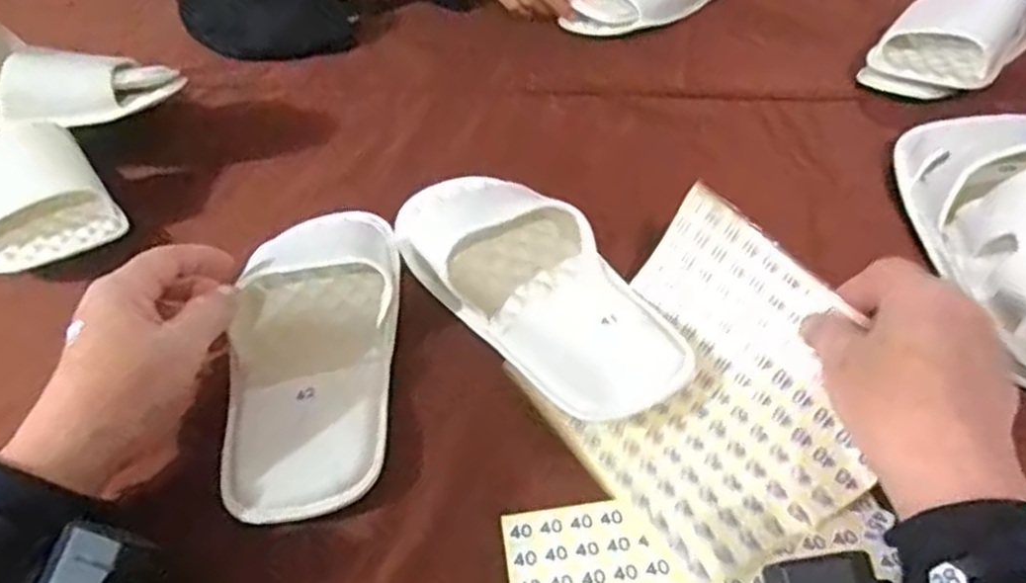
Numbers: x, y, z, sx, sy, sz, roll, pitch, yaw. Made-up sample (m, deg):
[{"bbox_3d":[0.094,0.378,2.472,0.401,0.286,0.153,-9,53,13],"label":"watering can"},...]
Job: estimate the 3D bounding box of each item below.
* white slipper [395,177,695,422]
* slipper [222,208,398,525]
[{"bbox_3d":[0.013,-0.014,0.456,0.098,0.049,0.227,-26,44,-24],"label":"white slipper"},{"bbox_3d":[-0.116,0.018,0.437,0.094,0.049,0.234,-7,42,-2],"label":"slipper"}]

